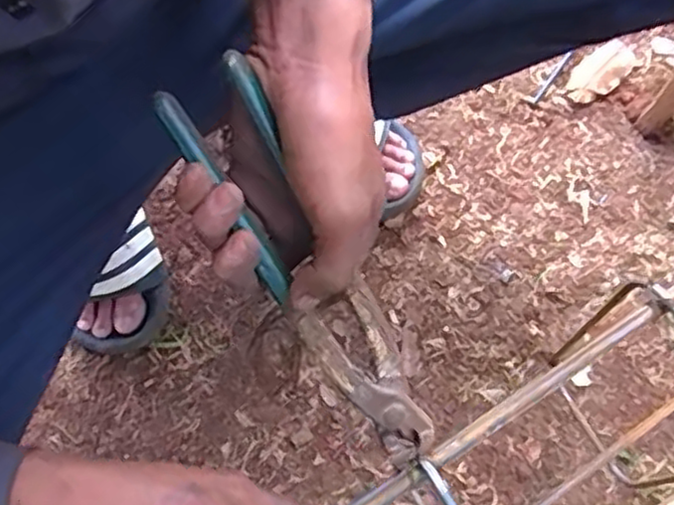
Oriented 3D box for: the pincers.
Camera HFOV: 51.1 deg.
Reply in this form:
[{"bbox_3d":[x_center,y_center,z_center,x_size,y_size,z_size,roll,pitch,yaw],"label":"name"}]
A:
[{"bbox_3d":[-0.011,0.012,0.343,0.042,0.018,0.216,-34,106,-10],"label":"pincers"}]

